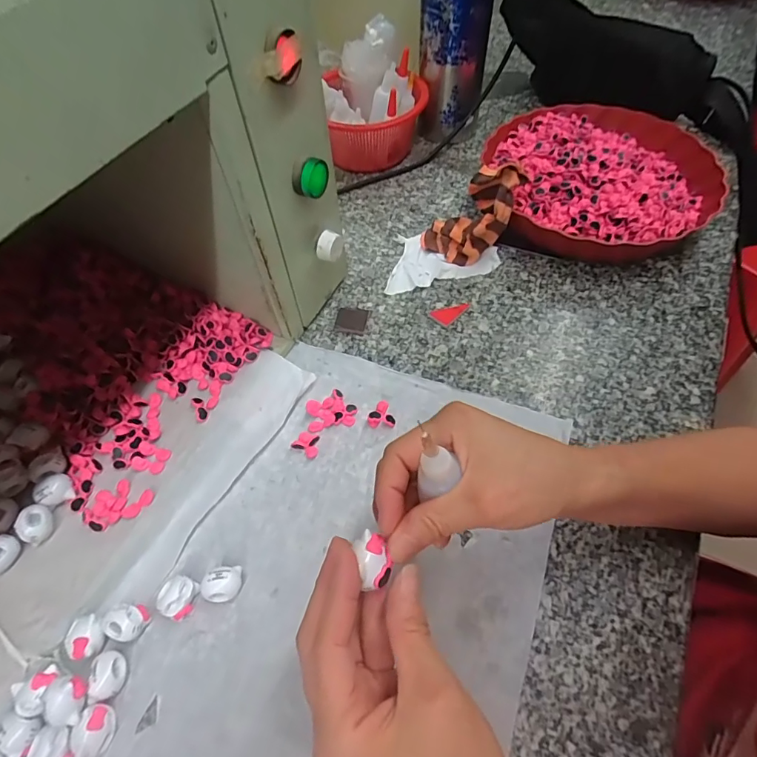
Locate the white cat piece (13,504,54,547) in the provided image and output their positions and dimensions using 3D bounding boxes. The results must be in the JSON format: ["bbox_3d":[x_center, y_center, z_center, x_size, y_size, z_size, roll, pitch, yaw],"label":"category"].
[{"bbox_3d":[-0.239,0.102,0.322,0.019,0.019,0.024,11,58,8],"label":"white cat piece"}]

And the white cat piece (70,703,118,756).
[{"bbox_3d":[-0.168,0.209,0.273,0.017,0.020,0.025,7,57,6],"label":"white cat piece"}]

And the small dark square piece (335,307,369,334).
[{"bbox_3d":[-0.026,-0.057,0.444,0.028,0.008,0.030,8,57,6],"label":"small dark square piece"}]

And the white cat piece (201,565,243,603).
[{"bbox_3d":[-0.106,0.141,0.314,0.025,0.017,0.021,-12,57,-7],"label":"white cat piece"}]

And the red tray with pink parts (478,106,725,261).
[{"bbox_3d":[0.241,-0.221,0.513,0.240,0.056,0.237,-10,57,-5],"label":"red tray with pink parts"}]

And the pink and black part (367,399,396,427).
[{"bbox_3d":[0.005,0.031,0.387,0.021,0.010,0.026,26,61,17],"label":"pink and black part"}]

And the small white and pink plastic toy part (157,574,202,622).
[{"bbox_3d":[-0.136,0.148,0.311,0.022,0.018,0.025,17,59,12],"label":"small white and pink plastic toy part"}]

